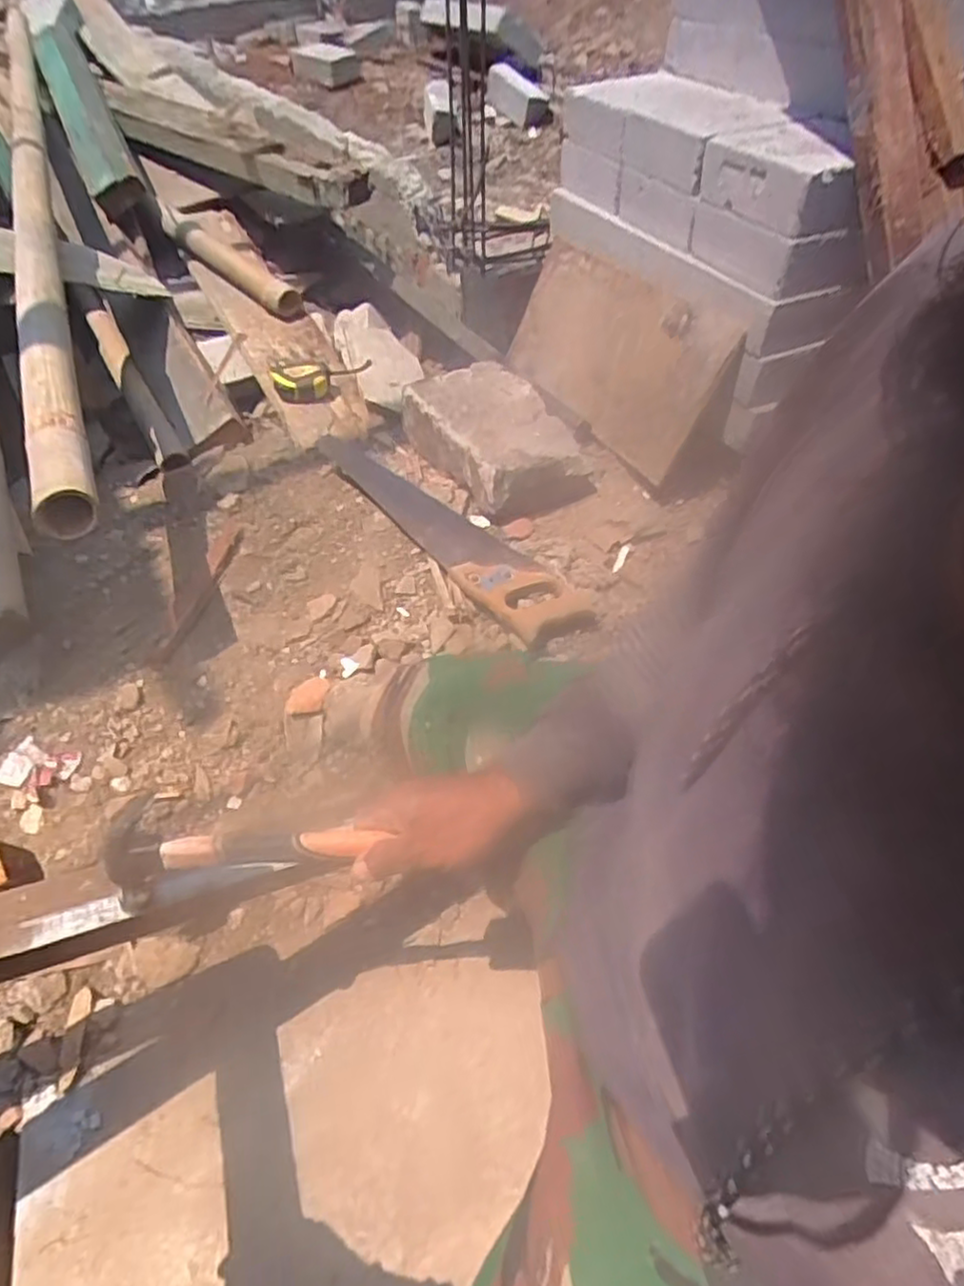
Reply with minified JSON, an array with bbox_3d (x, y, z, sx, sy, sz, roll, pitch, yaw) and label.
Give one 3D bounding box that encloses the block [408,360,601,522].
[{"bbox_3d":[0.030,-0.355,1.184,0.229,0.094,0.313,-26,54,-20],"label":"block"}]

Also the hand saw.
[{"bbox_3d":[-0.077,-0.200,1.112,0.133,0.024,0.555,-36,58,-27],"label":"hand saw"}]

